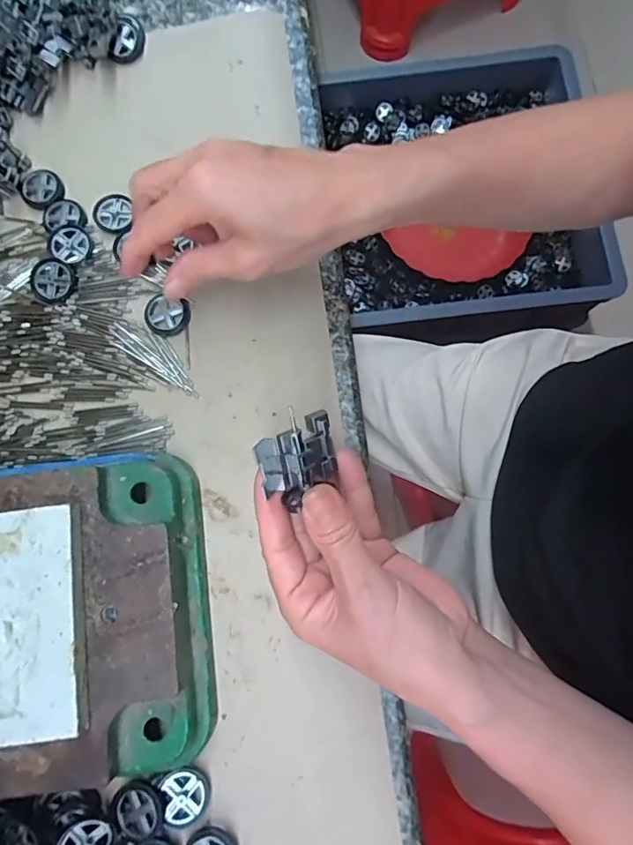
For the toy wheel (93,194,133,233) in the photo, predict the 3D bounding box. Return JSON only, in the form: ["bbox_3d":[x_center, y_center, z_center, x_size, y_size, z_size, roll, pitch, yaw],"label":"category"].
[{"bbox_3d":[-0.135,-0.139,0.338,0.024,0.004,0.026,0,79,1],"label":"toy wheel"}]

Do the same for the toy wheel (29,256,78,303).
[{"bbox_3d":[-0.169,-0.091,0.328,0.027,0.004,0.027,0,92,-6],"label":"toy wheel"}]

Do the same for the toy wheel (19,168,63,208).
[{"bbox_3d":[-0.185,-0.157,0.344,0.028,0.004,0.027,0,79,1],"label":"toy wheel"}]

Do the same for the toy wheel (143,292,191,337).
[{"bbox_3d":[-0.095,-0.068,0.324,0.027,0.004,0.026,0,79,1],"label":"toy wheel"}]

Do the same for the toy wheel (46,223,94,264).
[{"bbox_3d":[-0.161,-0.117,0.333,0.025,0.007,0.029,-44,81,-7],"label":"toy wheel"}]

